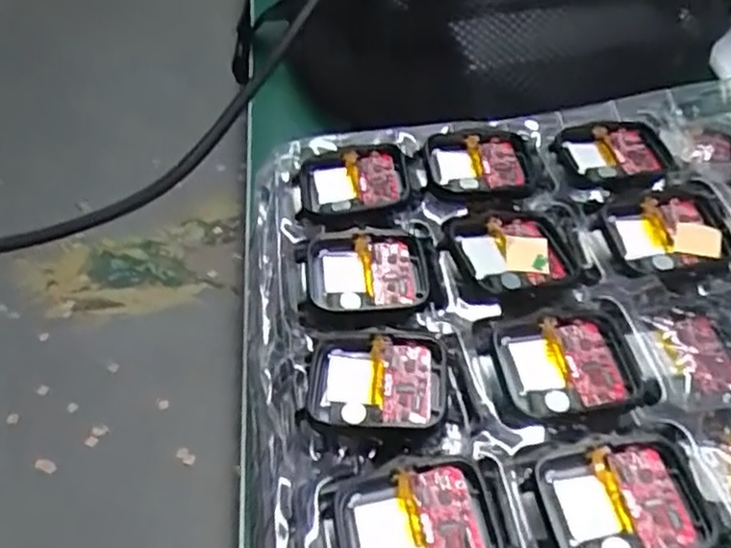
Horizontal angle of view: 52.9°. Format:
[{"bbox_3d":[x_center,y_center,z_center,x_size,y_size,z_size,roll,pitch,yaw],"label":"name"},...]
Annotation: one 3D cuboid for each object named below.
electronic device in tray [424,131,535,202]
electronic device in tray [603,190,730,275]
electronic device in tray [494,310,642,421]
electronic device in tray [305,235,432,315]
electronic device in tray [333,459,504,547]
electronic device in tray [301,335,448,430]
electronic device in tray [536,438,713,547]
[{"bbox_3d":[0.046,-0.044,0.295,0.042,0.006,0.037,-2,48,-2],"label":"electronic device in tray"},{"bbox_3d":[0.111,-0.015,0.272,0.041,0.007,0.035,-7,48,-6],"label":"electronic device in tray"},{"bbox_3d":[0.066,0.029,0.236,0.044,0.005,0.038,-7,48,-7],"label":"electronic device in tray"},{"bbox_3d":[0.001,0.001,0.264,0.042,0.007,0.036,0,48,0],"label":"electronic device in tray"},{"bbox_3d":[0.014,0.071,0.201,0.043,0.012,0.035,-7,48,-6],"label":"electronic device in tray"},{"bbox_3d":[0.004,0.036,0.233,0.044,0.009,0.036,2,48,2],"label":"electronic device in tray"},{"bbox_3d":[0.072,0.063,0.204,0.043,0.004,0.035,-3,48,-3],"label":"electronic device in tray"}]

